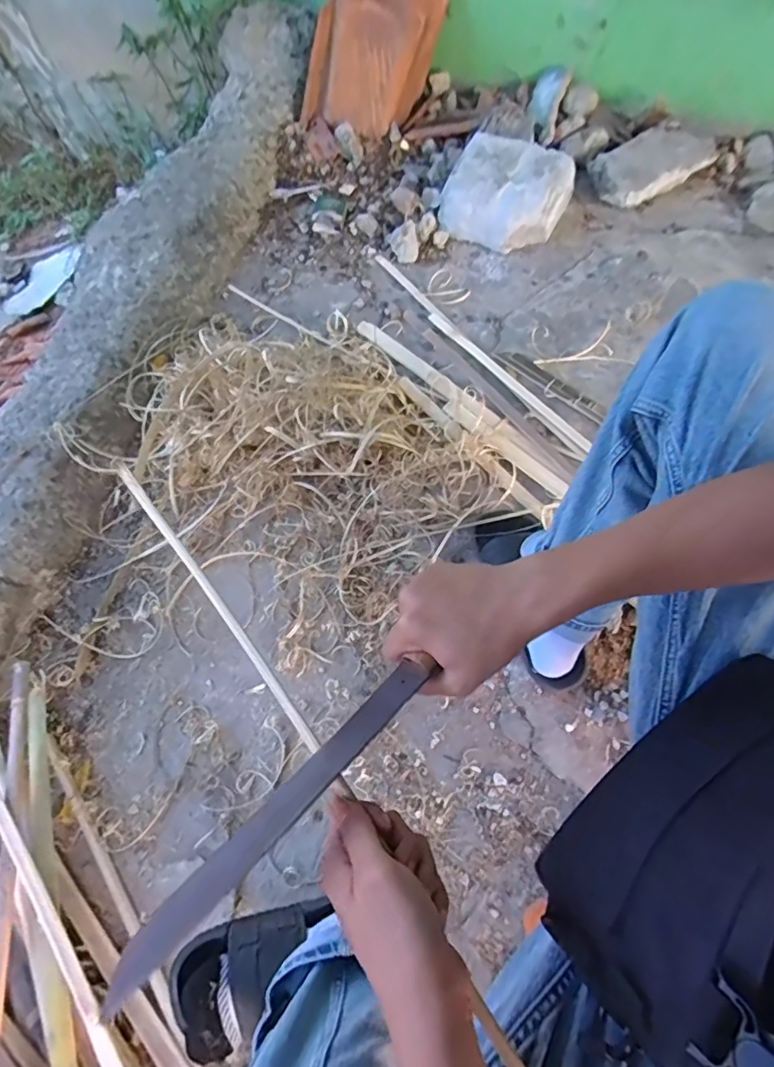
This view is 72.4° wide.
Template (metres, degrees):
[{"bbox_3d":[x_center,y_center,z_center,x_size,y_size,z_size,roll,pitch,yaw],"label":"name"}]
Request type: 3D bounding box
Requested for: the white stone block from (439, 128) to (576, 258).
[{"bbox_3d":[0.251,-0.719,1.119,0.245,0.100,0.209,29,72,14],"label":"white stone block"}]

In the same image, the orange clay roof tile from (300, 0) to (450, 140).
[{"bbox_3d":[-0.029,-1.082,1.167,0.248,0.335,0.119,24,37,4],"label":"orange clay roof tile"}]

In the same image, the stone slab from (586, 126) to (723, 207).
[{"bbox_3d":[0.580,-0.811,1.147,0.274,0.065,0.140,-31,70,-9],"label":"stone slab"}]

